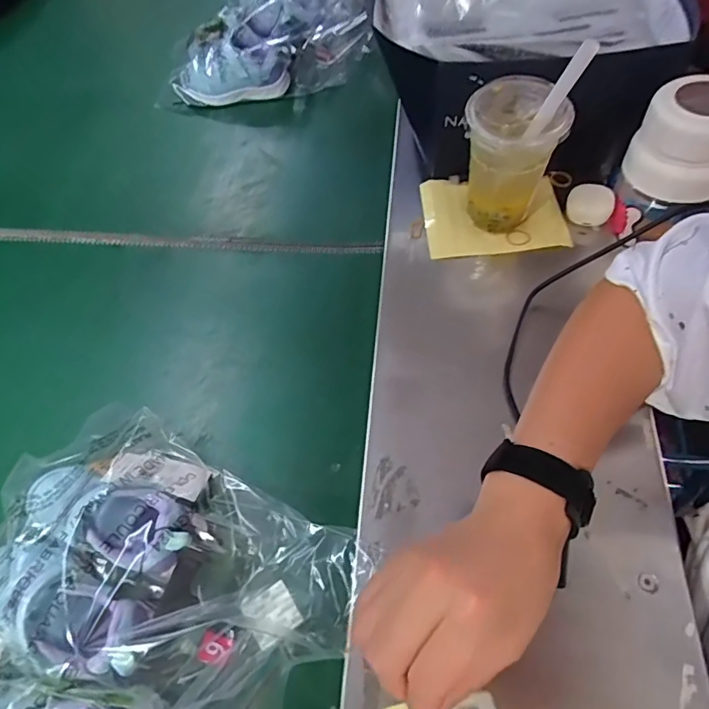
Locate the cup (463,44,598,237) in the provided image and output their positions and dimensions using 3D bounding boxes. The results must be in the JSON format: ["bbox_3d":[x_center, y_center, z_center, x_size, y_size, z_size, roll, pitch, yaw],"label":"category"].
[{"bbox_3d":[0.154,-0.208,0.488,0.091,0.172,0.089,14,62,13],"label":"cup"}]

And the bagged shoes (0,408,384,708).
[{"bbox_3d":[-0.154,0.158,0.382,0.305,0.061,0.192,23,64,18],"label":"bagged shoes"}]

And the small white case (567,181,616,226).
[{"bbox_3d":[0.248,-0.160,0.537,0.042,0.035,0.033,11,61,12],"label":"small white case"}]

